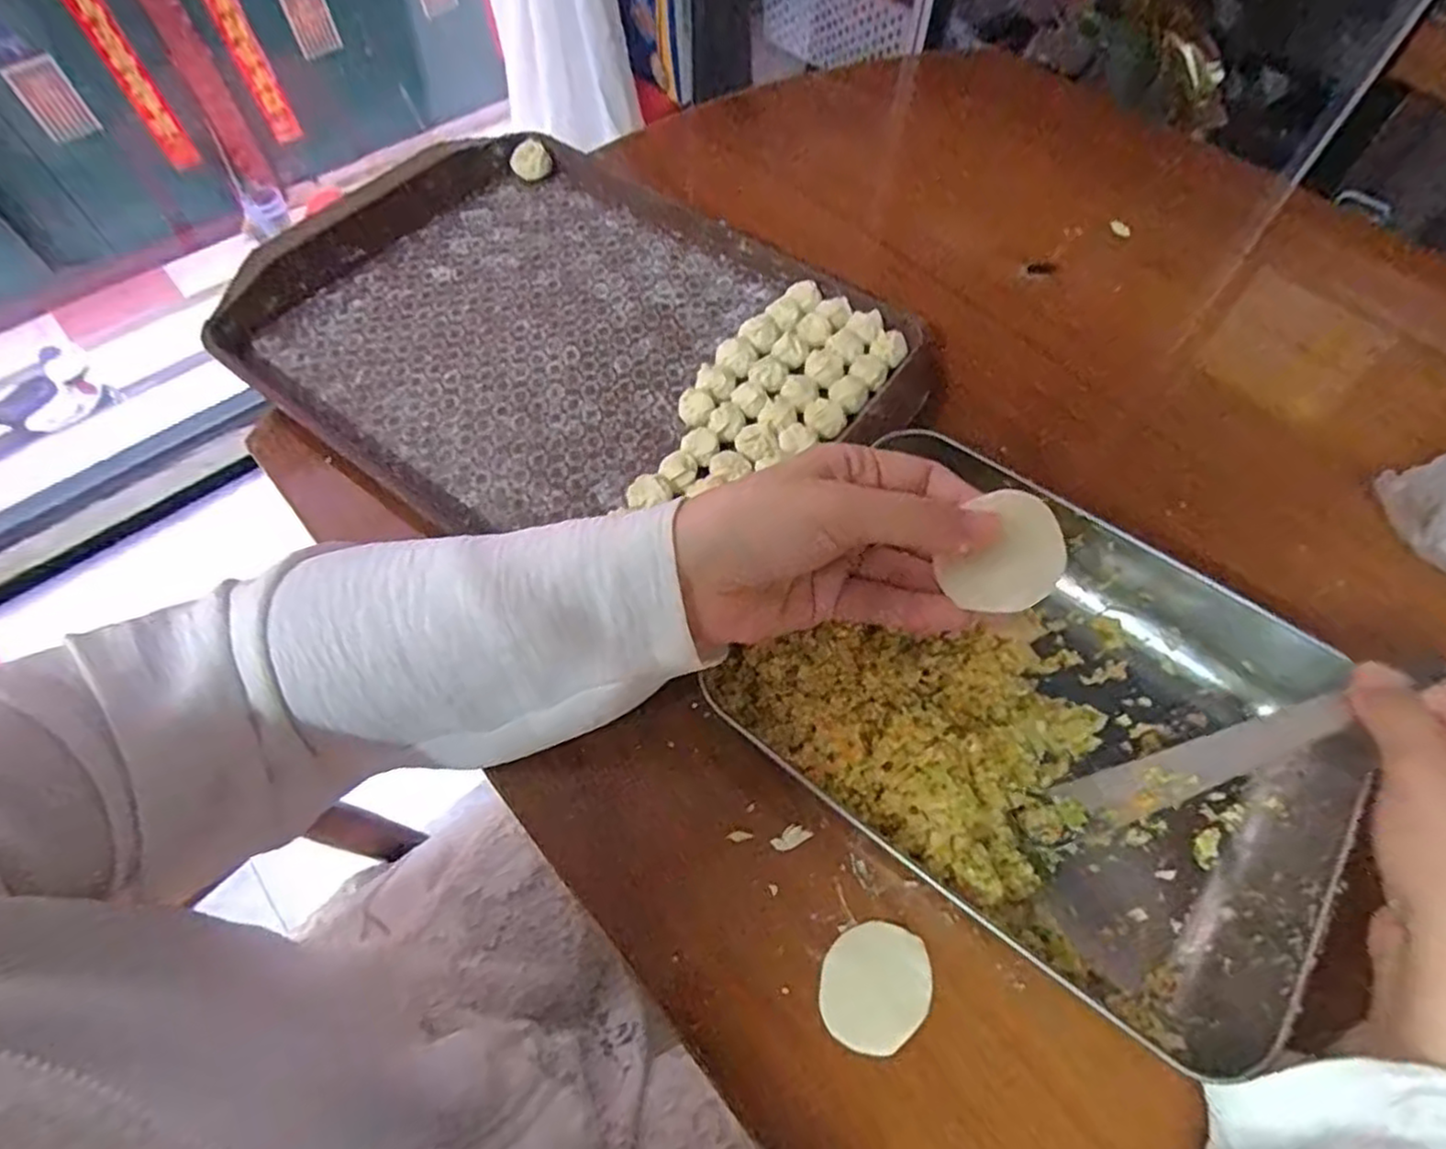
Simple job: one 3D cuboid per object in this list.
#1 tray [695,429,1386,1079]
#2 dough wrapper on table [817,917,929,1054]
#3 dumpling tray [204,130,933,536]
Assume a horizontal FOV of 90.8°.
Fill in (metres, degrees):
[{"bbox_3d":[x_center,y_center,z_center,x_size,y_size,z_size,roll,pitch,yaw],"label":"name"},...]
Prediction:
[{"bbox_3d":[0.145,0.056,0.329,0.248,0.048,0.201,34,66,17],"label":"tray"},{"bbox_3d":[0.062,0.168,0.291,0.040,0.004,0.049,41,68,20],"label":"dough wrapper on table"},{"bbox_3d":[-0.103,-0.154,0.460,0.402,0.024,0.291,35,66,18],"label":"dumpling tray"}]

